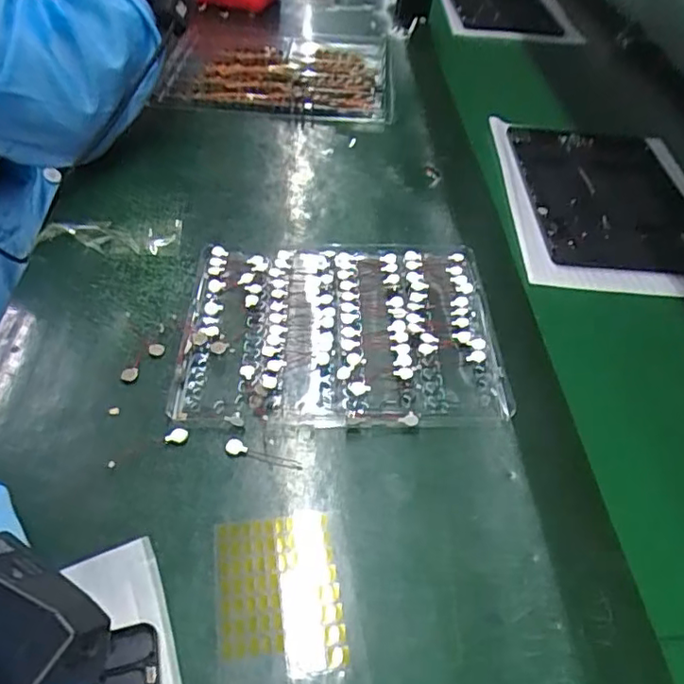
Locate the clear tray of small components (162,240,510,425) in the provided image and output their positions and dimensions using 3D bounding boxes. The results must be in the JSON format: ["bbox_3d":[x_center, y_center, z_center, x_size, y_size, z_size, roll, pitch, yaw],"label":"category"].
[{"bbox_3d":[-0.002,-0.012,0.430,0.217,0.024,0.165,2,47,-2],"label":"clear tray of small components"}]

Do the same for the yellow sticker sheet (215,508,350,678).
[{"bbox_3d":[-0.032,0.127,0.306,0.061,0.004,0.080,-6,47,-9],"label":"yellow sticker sheet"}]

